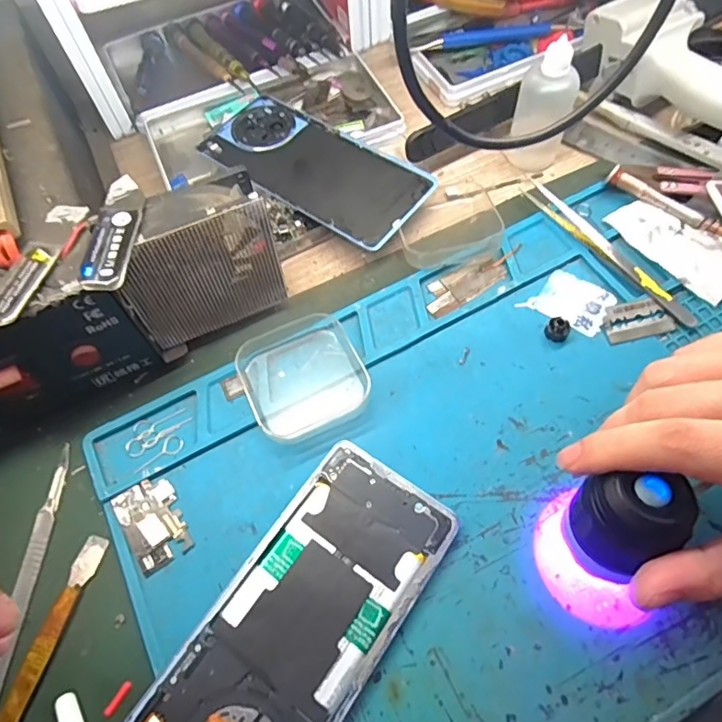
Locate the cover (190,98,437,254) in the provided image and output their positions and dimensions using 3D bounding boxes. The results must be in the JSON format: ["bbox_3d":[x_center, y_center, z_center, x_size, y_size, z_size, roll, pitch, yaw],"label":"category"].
[{"bbox_3d":[-0.032,-0.133,0.357,0.157,0.004,0.073,33,68,18],"label":"cover"}]

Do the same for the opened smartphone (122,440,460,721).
[{"bbox_3d":[-0.027,0.119,0.236,0.073,0.012,0.161,32,69,17],"label":"opened smartphone"}]

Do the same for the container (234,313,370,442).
[{"bbox_3d":[-0.031,0.009,0.290,0.065,0.015,0.063,-25,65,-10],"label":"container"}]

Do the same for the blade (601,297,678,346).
[{"bbox_3d":[0.159,-0.024,0.304,0.039,0.004,0.023,-15,77,-1],"label":"blade"}]

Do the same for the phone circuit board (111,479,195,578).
[{"bbox_3d":[-0.104,0.081,0.264,0.029,0.004,0.044,-32,66,-13],"label":"phone circuit board"}]

